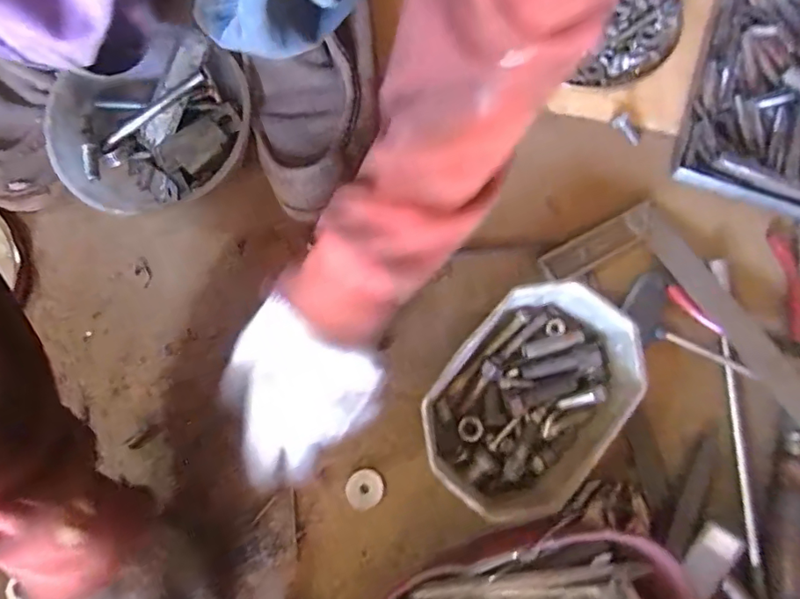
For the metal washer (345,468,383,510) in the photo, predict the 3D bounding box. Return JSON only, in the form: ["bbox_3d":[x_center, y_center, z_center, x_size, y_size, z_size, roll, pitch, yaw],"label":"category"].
[{"bbox_3d":[-0.030,0.160,0.410,0.031,0.005,0.030,0,74,0],"label":"metal washer"}]

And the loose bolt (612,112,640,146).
[{"bbox_3d":[0.215,-0.161,0.463,0.013,0.007,0.034,-21,75,-6],"label":"loose bolt"}]

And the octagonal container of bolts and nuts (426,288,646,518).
[{"bbox_3d":[0.103,0.080,0.389,0.132,0.062,0.179,35,77,9],"label":"octagonal container of bolts and nuts"}]

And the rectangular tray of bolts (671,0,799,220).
[{"bbox_3d":[0.370,-0.199,0.465,0.171,0.034,0.254,18,74,5],"label":"rectangular tray of bolts"}]

